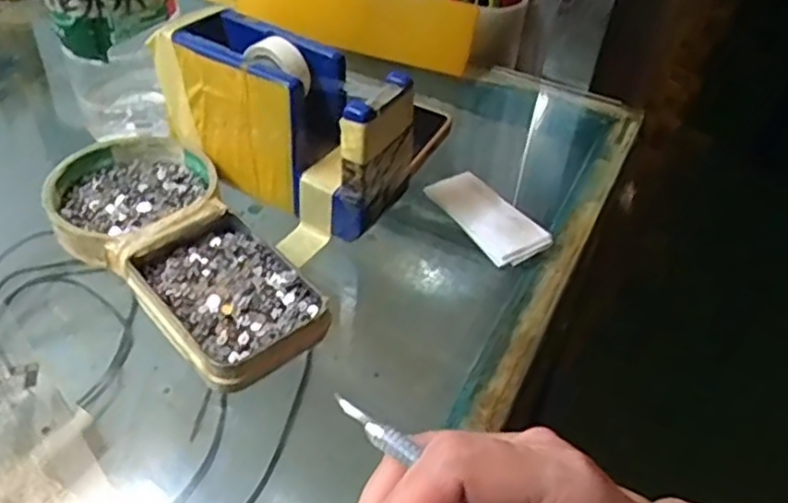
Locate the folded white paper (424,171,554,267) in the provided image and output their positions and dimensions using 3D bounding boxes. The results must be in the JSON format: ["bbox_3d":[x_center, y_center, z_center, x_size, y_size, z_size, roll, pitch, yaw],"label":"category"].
[{"bbox_3d":[0.051,-0.020,0.374,0.037,0.007,0.070,-24,51,-27],"label":"folded white paper"}]

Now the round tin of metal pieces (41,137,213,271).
[{"bbox_3d":[-0.135,-0.031,0.353,0.082,0.015,0.078,-24,51,-27],"label":"round tin of metal pieces"}]

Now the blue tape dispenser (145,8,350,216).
[{"bbox_3d":[-0.071,-0.077,0.363,0.099,0.073,0.049,27,48,22],"label":"blue tape dispenser"}]

